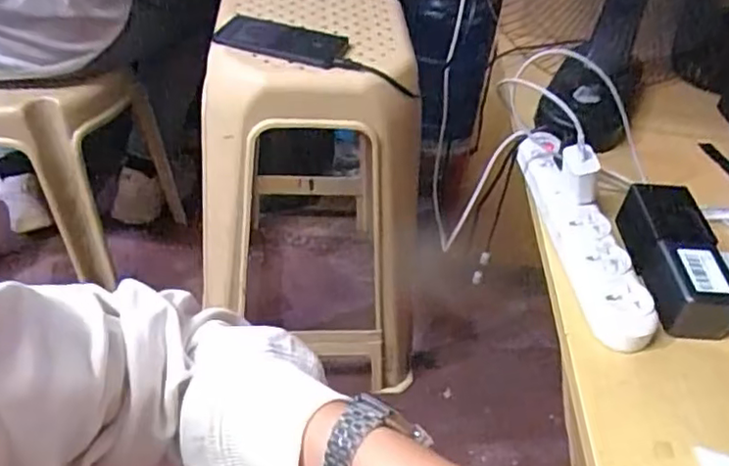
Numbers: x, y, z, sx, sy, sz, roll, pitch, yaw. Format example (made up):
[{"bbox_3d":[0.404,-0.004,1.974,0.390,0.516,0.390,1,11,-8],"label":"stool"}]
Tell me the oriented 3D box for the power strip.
[{"bbox_3d":[0.207,-0.007,0.614,0.054,0.038,0.265,-1,44,-7],"label":"power strip"}]

